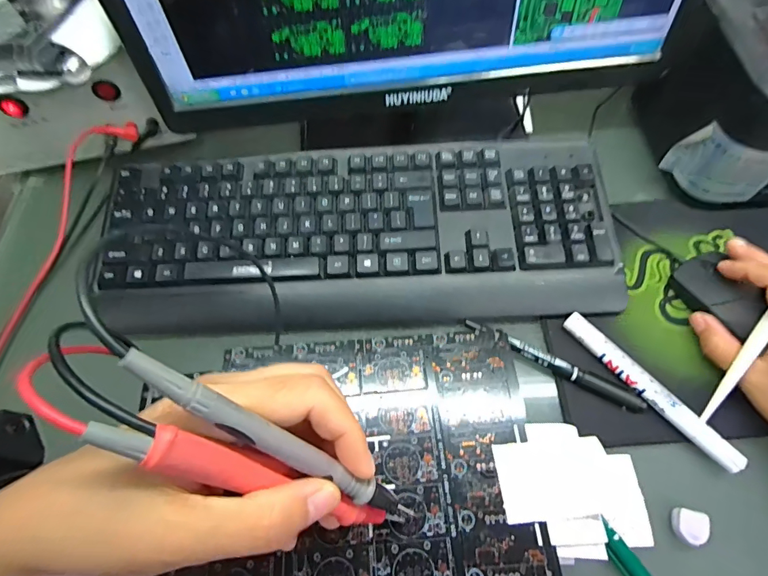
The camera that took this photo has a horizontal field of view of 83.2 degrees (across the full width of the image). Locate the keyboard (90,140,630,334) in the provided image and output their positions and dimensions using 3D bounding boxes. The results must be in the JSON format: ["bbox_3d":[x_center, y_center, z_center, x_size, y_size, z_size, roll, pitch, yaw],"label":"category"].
[{"bbox_3d":[-0.023,-0.046,0.371,0.428,0.038,0.163,-3,63,0],"label":"keyboard"}]

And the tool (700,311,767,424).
[{"bbox_3d":[0.264,0.029,0.300,0.008,0.006,0.151,34,92,17],"label":"tool"}]

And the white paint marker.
[{"bbox_3d":[0.193,0.073,0.318,0.014,0.011,0.142,-37,68,-15],"label":"white paint marker"}]

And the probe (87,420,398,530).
[{"bbox_3d":[-0.035,0.082,0.176,0.009,0.122,0.015,-10,51,49],"label":"probe"}]

